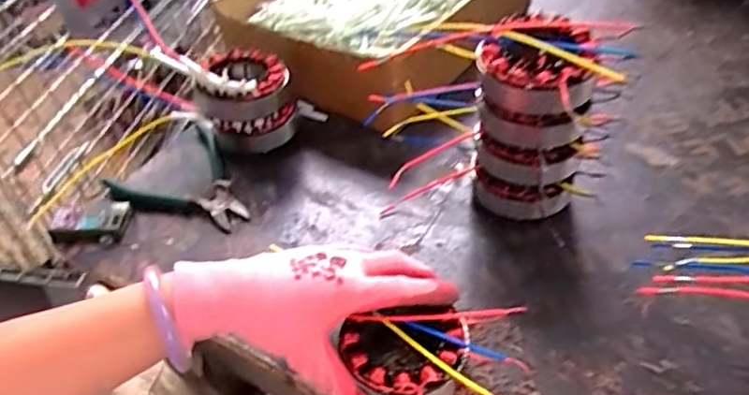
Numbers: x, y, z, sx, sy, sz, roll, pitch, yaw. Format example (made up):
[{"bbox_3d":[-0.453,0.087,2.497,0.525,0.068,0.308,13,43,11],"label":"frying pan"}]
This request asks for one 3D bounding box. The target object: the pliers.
[{"bbox_3d":[-0.177,-0.011,0.594,0.112,0.020,0.131,-36,51,-26],"label":"pliers"}]

